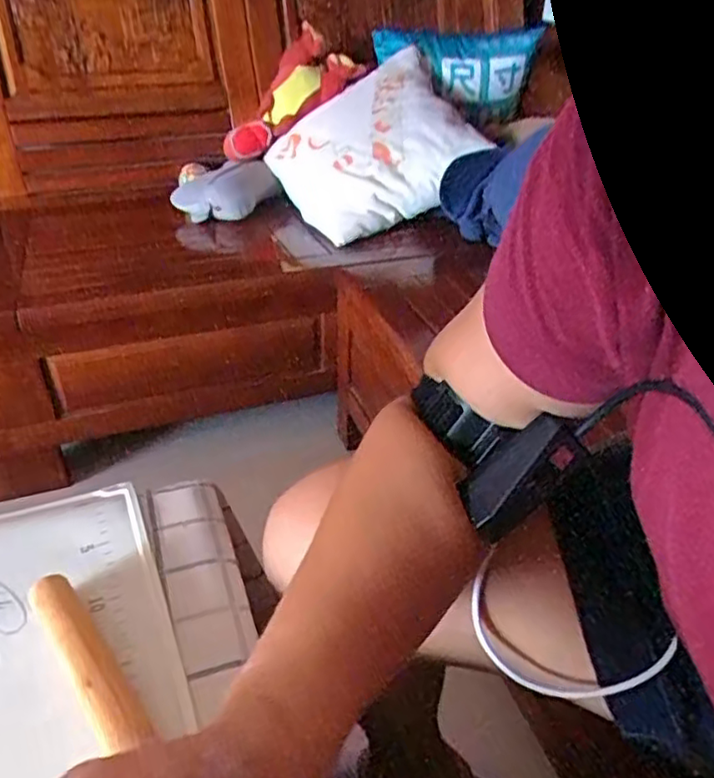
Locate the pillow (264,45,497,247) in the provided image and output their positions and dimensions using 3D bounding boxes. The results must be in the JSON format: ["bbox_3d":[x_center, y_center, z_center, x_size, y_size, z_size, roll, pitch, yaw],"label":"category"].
[{"bbox_3d":[0.034,-0.477,1.270,0.389,0.077,0.315,-33,68,-7],"label":"pillow"}]

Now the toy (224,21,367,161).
[{"bbox_3d":[-0.149,-0.607,1.372,0.316,0.082,0.149,-49,52,-6],"label":"toy"}]

